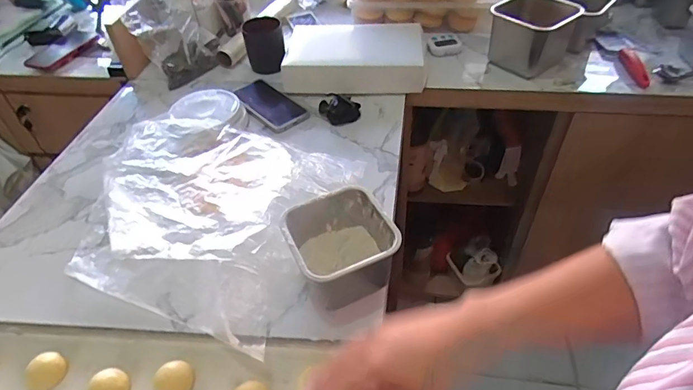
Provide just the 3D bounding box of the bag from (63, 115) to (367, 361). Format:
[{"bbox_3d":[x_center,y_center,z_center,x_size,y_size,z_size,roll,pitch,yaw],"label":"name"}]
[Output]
[{"bbox_3d":[-0.219,0.011,0.627,0.401,0.068,0.359,11,48,14],"label":"bag"}]

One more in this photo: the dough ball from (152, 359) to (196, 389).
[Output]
[{"bbox_3d":[-0.185,0.201,0.472,0.035,0.024,0.041,28,54,28],"label":"dough ball"}]

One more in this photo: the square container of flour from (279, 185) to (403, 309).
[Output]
[{"bbox_3d":[-0.006,0.070,0.530,0.115,0.087,0.112,-21,48,-15],"label":"square container of flour"}]

